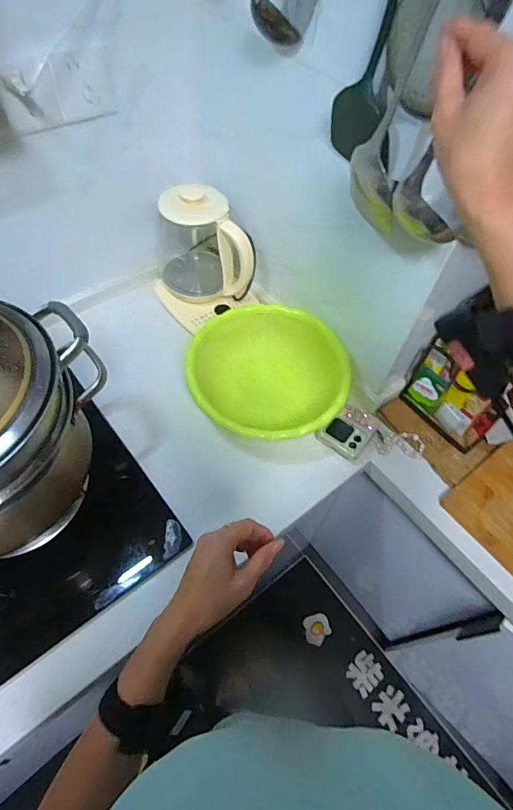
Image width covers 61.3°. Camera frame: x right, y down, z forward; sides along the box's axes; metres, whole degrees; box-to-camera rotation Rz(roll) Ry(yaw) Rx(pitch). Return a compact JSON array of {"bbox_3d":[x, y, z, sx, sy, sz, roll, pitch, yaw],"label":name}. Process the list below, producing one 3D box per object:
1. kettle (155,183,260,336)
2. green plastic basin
[{"bbox_3d":[-0.107,-0.286,0.823,0.157,0.219,0.190,-27,62,-21],"label":"kettle"},{"bbox_3d":[0.018,-0.040,0.772,0.253,0.116,0.252,2,56,-3],"label":"green plastic basin"}]

